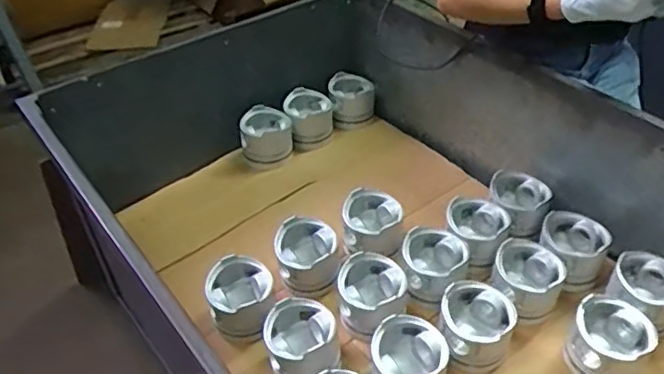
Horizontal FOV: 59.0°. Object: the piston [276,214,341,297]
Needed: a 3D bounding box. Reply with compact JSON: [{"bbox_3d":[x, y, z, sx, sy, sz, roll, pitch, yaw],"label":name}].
[{"bbox_3d":[-0.039,0.122,0.983,0.098,0.104,0.103,-1,42,1],"label":"piston"}]

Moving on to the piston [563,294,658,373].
[{"bbox_3d":[0.394,0.227,0.843,0.104,0.093,0.102,-1,42,1],"label":"piston"}]

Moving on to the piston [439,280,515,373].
[{"bbox_3d":[0.210,0.212,0.869,0.104,0.093,0.104,15,44,18],"label":"piston"}]

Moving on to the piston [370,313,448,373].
[{"bbox_3d":[0.107,0.250,0.831,0.103,0.081,0.108,1,42,4],"label":"piston"}]

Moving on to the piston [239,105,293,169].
[{"bbox_3d":[-0.134,-0.104,1.214,0.103,0.083,0.097,-4,42,-2],"label":"piston"}]

